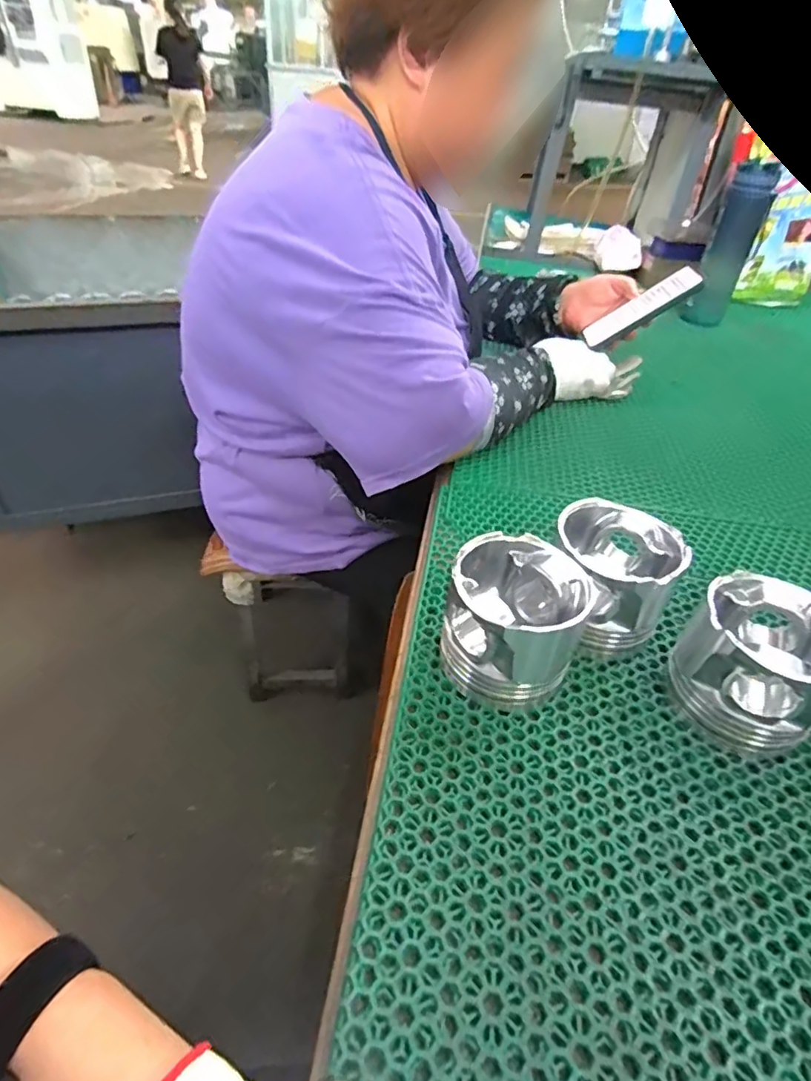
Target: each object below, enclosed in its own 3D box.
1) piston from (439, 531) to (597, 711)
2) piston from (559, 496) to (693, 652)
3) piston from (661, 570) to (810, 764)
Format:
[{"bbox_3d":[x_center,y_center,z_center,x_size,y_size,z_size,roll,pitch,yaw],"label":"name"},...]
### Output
[{"bbox_3d":[0.077,0.059,0.407,0.091,0.091,0.092,1,40,-1],"label":"piston"},{"bbox_3d":[0.163,0.032,0.447,0.084,0.093,0.086,1,40,-1],"label":"piston"},{"bbox_3d":[0.243,0.087,0.389,0.092,0.089,0.090,1,40,-1],"label":"piston"}]

